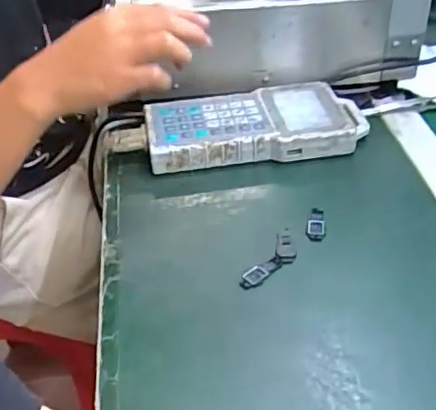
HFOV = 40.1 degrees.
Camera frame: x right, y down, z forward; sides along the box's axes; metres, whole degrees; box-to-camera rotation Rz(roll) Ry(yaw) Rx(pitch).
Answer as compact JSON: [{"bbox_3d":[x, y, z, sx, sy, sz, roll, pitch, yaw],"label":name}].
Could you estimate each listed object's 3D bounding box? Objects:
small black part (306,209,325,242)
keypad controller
[{"bbox_3d":[0.085,0.017,0.517,0.016,0.006,0.035,4,40,8],"label":"small black part"},{"bbox_3d":[0.041,-0.084,0.617,0.224,0.034,0.099,-6,39,-4],"label":"keypad controller"}]

